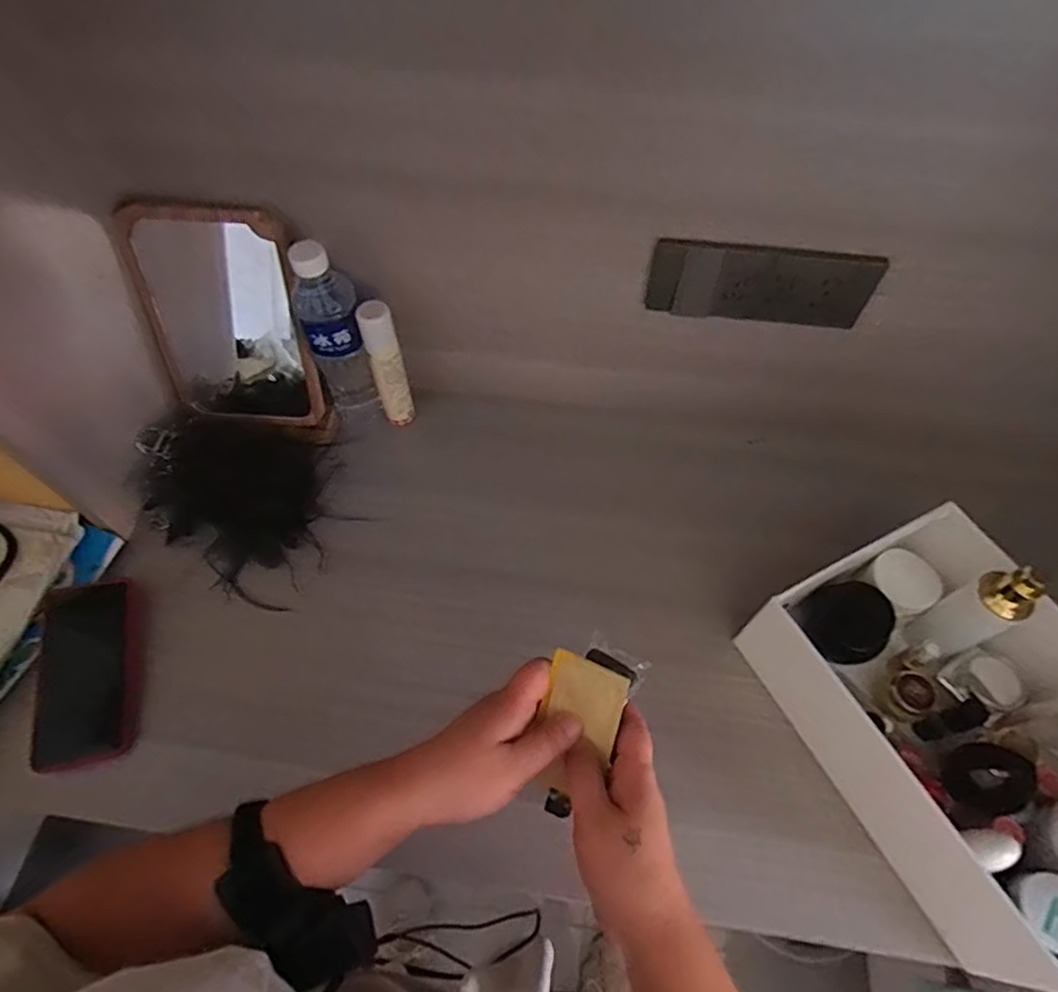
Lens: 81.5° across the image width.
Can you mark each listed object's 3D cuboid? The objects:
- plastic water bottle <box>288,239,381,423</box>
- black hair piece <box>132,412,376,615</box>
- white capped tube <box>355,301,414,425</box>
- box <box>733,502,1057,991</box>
[{"bbox_3d":[-0.195,-0.159,0.629,0.055,0.217,0.054,-18,61,-11],"label":"plastic water bottle"},{"bbox_3d":[-0.296,-0.010,0.646,0.225,0.052,0.176,31,63,17],"label":"black hair piece"},{"bbox_3d":[-0.148,-0.134,0.648,0.032,0.159,0.024,-18,61,-11],"label":"white capped tube"},{"bbox_3d":[0.352,0.180,0.501,0.205,0.113,0.292,-25,62,-15],"label":"box"}]

